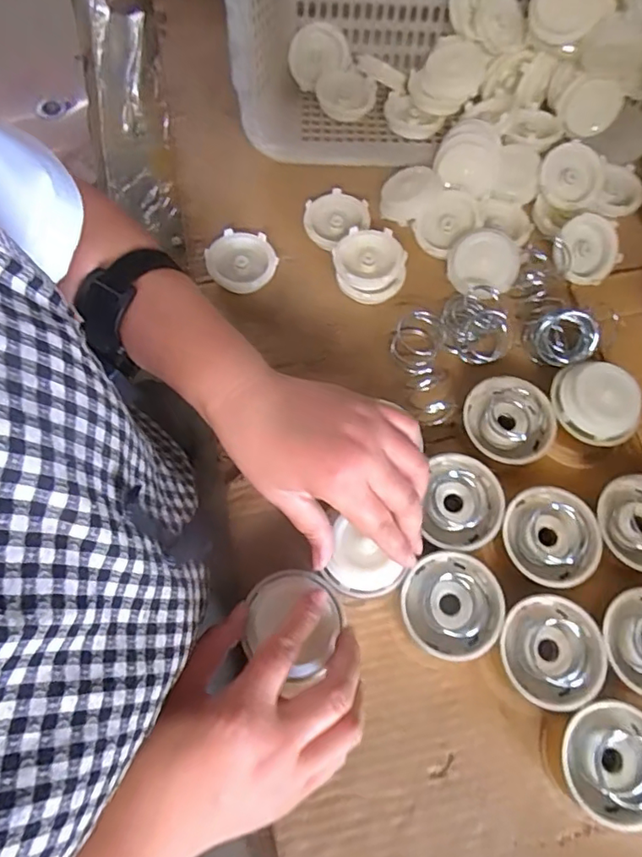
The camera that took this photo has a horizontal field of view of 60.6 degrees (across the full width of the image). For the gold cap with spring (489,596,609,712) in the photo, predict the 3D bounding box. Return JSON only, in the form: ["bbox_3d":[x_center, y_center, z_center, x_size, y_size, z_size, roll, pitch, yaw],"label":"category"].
[{"bbox_3d":[0.150,0.148,0.367,0.065,0.035,0.065,0,70,0],"label":"gold cap with spring"}]

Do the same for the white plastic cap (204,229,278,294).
[{"bbox_3d":[-0.067,-0.140,0.464,0.056,0.014,0.052,0,70,0],"label":"white plastic cap"}]

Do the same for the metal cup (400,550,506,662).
[{"bbox_3d":[0.087,0.120,0.373,0.063,0.034,0.065,0,70,0],"label":"metal cup"}]

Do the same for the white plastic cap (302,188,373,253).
[{"bbox_3d":[0.014,-0.185,0.488,0.056,0.017,0.052,0,70,0],"label":"white plastic cap"}]

